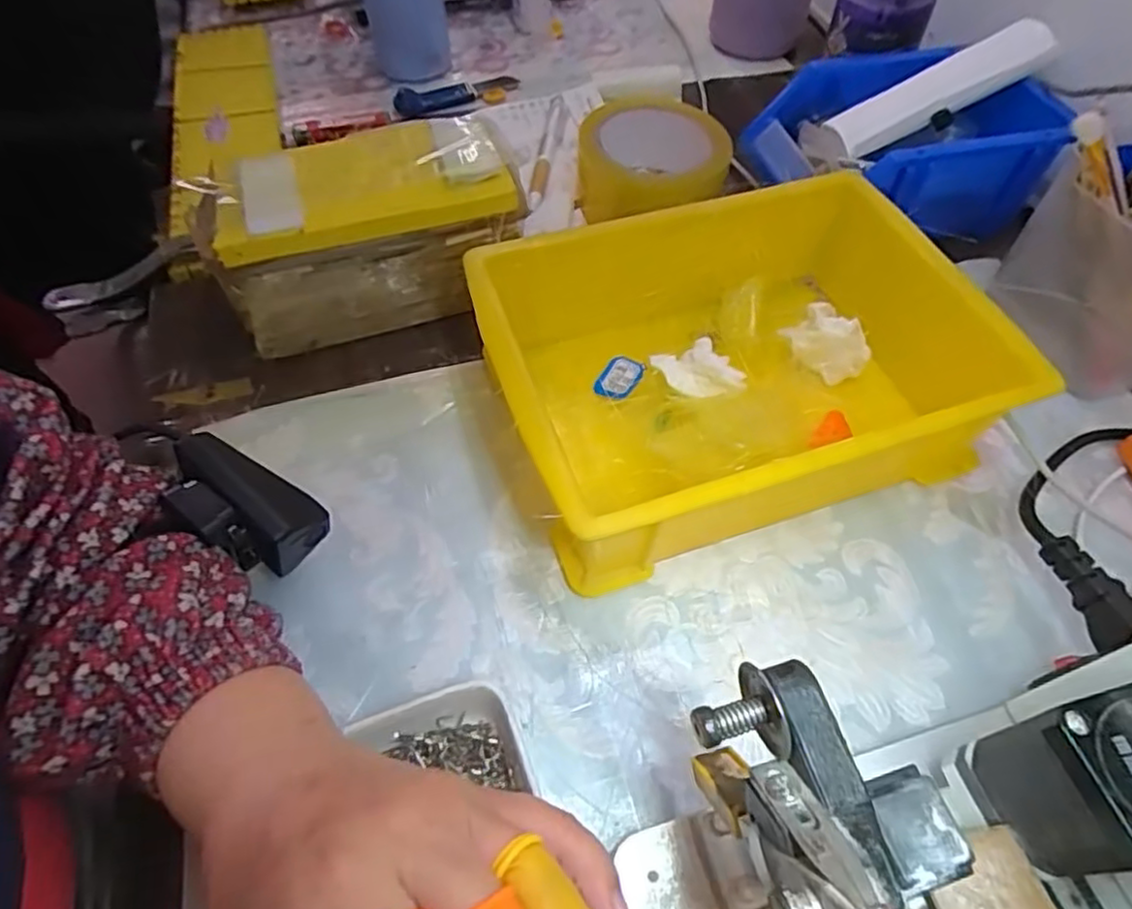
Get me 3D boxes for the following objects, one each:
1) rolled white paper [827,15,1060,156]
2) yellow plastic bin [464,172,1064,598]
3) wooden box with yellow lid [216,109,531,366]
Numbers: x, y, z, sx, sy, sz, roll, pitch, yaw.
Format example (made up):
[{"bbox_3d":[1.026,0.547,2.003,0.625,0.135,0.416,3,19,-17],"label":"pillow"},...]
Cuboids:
[{"bbox_3d":[0.248,-0.244,0.450,0.140,0.020,0.037,-26,58,5],"label":"rolled white paper"},{"bbox_3d":[0.081,-0.043,0.352,0.225,0.077,0.170,-15,57,-11],"label":"yellow plastic bin"},{"bbox_3d":[-0.113,-0.121,0.390,0.165,0.097,0.064,-18,57,-12],"label":"wooden box with yellow lid"}]

